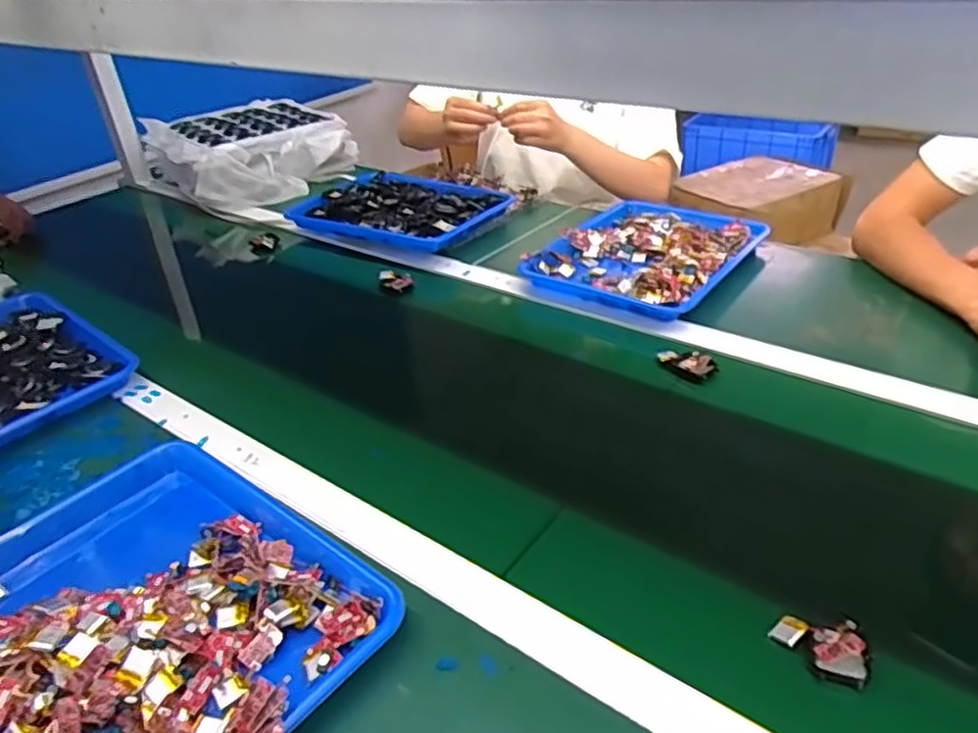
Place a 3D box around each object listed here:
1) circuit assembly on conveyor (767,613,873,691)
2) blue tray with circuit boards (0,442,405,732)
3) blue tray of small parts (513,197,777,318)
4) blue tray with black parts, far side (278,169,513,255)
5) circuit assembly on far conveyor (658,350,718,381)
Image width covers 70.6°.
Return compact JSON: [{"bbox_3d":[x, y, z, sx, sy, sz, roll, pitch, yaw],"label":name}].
[{"bbox_3d":[0.225,0.188,0.468,0.062,0.017,0.041,21,41,34],"label":"circuit assembly on conveyor"},{"bbox_3d":[-0.255,0.186,0.523,0.335,0.052,0.267,21,41,34],"label":"blue tray with circuit boards"},{"bbox_3d":[0.225,-0.163,0.978,0.240,0.033,0.301,20,40,33],"label":"blue tray of small parts"},{"bbox_3d":[-0.155,-0.261,1.174,0.333,0.058,0.214,16,39,29],"label":"blue tray with black parts, far side"},{"bbox_3d":[0.218,-0.003,0.764,0.061,0.020,0.022,21,41,34],"label":"circuit assembly on far conveyor"}]

